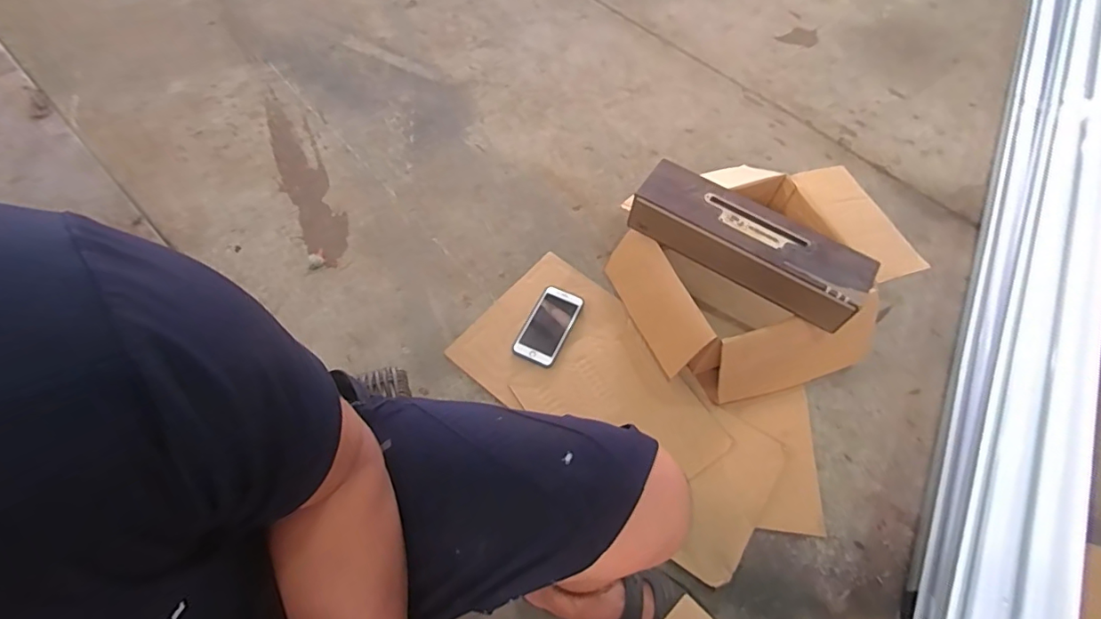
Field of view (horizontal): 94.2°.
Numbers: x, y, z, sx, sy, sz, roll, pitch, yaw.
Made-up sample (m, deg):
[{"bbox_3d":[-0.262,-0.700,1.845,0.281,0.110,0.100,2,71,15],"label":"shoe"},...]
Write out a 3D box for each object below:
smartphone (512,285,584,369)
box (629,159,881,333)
[{"bbox_3d":[-0.003,0.028,0.918,0.076,0.007,0.153,24,62,10],"label":"smartphone"},{"bbox_3d":[0.309,-0.107,0.818,0.369,0.075,0.110,31,63,13],"label":"box"}]

